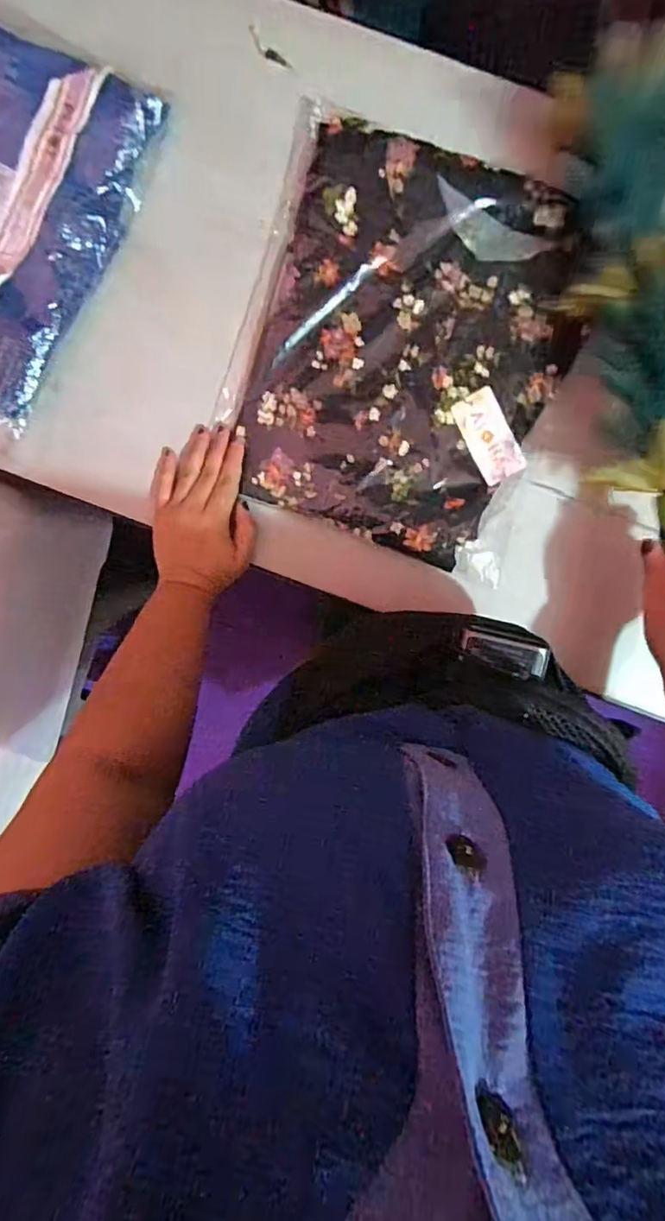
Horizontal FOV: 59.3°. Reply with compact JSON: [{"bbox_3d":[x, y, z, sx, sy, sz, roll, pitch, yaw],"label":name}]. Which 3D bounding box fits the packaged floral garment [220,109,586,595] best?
[{"bbox_3d":[0.058,-0.214,0.493,0.271,0.036,0.304,19,95,-1],"label":"packaged floral garment"}]

